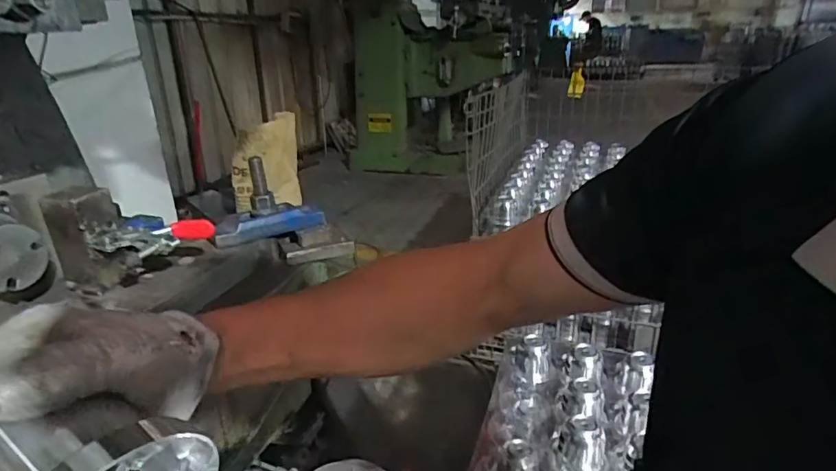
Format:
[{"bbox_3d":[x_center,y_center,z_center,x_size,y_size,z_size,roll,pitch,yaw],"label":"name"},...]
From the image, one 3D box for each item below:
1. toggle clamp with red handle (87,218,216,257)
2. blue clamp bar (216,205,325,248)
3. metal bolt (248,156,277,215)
[{"bbox_3d":[-0.297,0.002,0.564,0.126,0.022,0.054,-2,22,0],"label":"toggle clamp with red handle"},{"bbox_3d":[-0.212,-0.018,0.738,0.152,0.031,0.030,-13,25,-27],"label":"blue clamp bar"},{"bbox_3d":[-0.222,-0.072,0.723,0.031,0.078,0.028,-9,23,-16],"label":"metal bolt"}]

